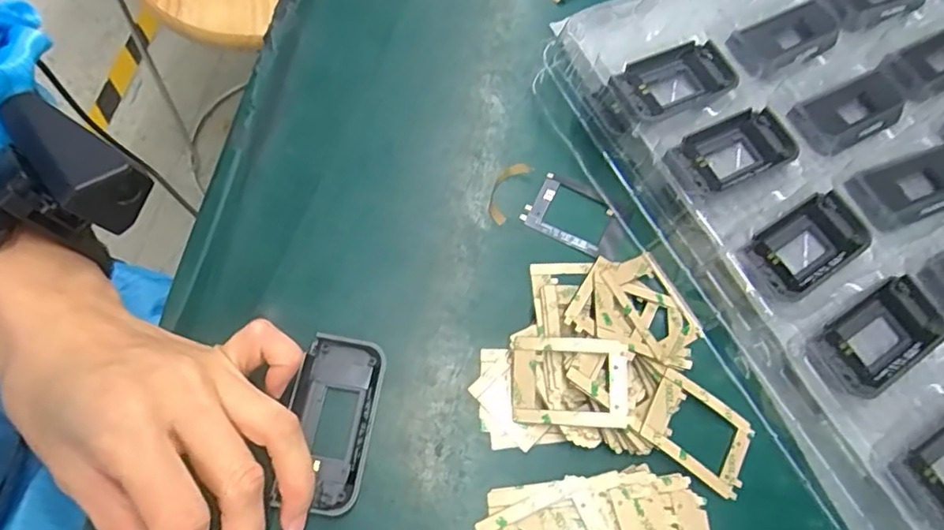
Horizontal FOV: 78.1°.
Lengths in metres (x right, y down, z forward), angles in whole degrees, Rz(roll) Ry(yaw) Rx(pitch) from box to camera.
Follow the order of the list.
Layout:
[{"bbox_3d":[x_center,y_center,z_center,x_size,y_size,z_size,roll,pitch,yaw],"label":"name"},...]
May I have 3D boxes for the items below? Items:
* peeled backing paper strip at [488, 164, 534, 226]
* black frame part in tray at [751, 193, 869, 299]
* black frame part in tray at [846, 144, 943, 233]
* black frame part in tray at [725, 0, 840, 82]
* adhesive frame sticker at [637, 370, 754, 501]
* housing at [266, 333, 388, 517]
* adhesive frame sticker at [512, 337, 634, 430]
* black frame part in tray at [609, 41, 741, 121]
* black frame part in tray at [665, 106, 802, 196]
[{"bbox_3d":[0.019,-0.042,0.324,0.015,0.004,0.040,28,66,4],"label":"peeled backing paper strip"},{"bbox_3d":[0.177,-0.011,0.304,0.072,0.013,0.038,-31,75,-19],"label":"black frame part in tray"},{"bbox_3d":[0.248,-0.043,0.326,0.076,0.009,0.038,-21,72,-16],"label":"black frame part in tray"},{"bbox_3d":[0.190,-0.137,0.354,0.084,0.013,0.038,-28,74,-18],"label":"black frame part in tray"},{"bbox_3d":[0.108,0.080,0.277,0.054,0.005,0.039,35,63,-1],"label":"adhesive frame sticker"},{"bbox_3d":[-0.064,0.071,0.264,0.041,0.009,0.074,12,67,2],"label":"housing"},{"bbox_3d":[0.046,0.055,0.272,0.054,0.004,0.040,1,77,8],"label":"adhesive frame sticker"},{"bbox_3d":[0.115,-0.106,0.329,0.074,0.010,0.041,-23,72,-17],"label":"black frame part in tray"},{"bbox_3d":[0.144,-0.063,0.316,0.078,0.008,0.035,-23,73,-17],"label":"black frame part in tray"}]

